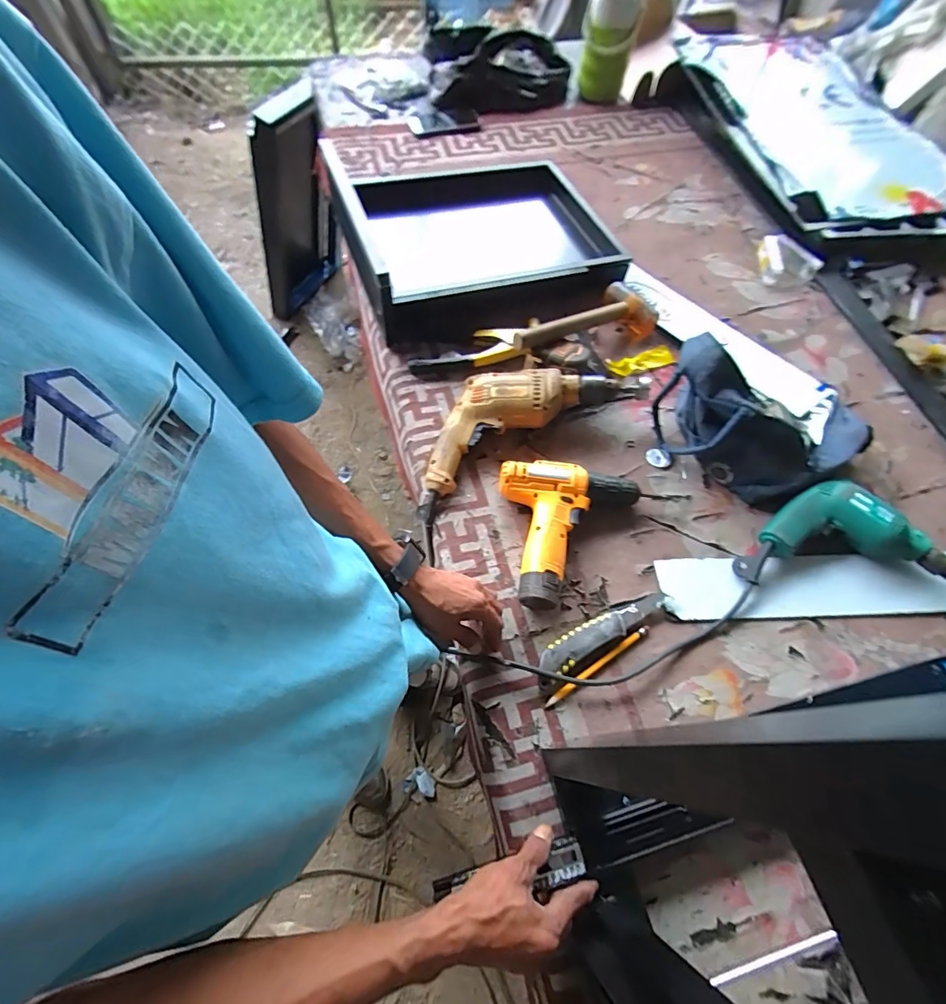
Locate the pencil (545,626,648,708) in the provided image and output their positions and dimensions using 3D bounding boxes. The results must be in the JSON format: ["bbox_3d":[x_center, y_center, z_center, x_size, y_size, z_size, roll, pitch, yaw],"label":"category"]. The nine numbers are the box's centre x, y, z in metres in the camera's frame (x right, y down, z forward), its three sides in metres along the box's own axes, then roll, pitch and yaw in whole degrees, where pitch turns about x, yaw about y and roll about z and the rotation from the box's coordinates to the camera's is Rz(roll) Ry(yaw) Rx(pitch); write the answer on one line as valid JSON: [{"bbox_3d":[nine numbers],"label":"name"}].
[{"bbox_3d":[0.149,0.192,0.545,0.156,0.010,0.010,-30,69,-15],"label":"pencil"}]

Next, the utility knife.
[{"bbox_3d":[0.152,0.158,0.558,0.184,0.019,0.038,-28,68,-16],"label":"utility knife"}]

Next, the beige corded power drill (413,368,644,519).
[{"bbox_3d":[0.058,-0.132,0.686,0.376,0.066,0.152,-28,68,-16],"label":"beige corded power drill"}]

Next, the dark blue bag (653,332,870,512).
[{"bbox_3d":[0.412,-0.102,0.643,0.292,0.131,0.172,19,63,7],"label":"dark blue bag"}]

